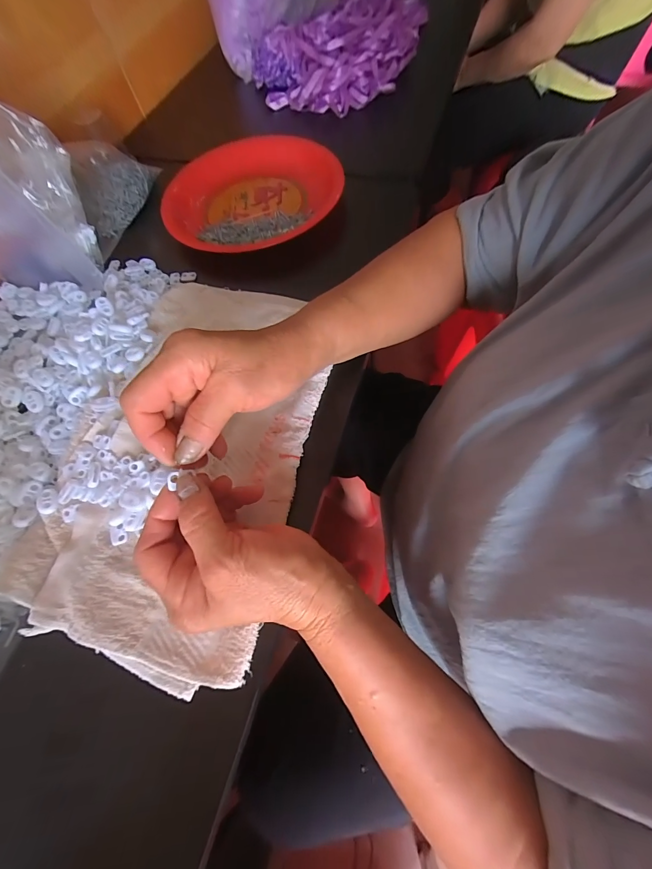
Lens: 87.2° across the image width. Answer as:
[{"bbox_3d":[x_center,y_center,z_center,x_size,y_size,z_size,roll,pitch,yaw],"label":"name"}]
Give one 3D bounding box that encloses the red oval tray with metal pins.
[{"bbox_3d":[-0.089,-0.312,0.437,0.220,0.033,0.227,4,66,9],"label":"red oval tray with metal pins"}]

